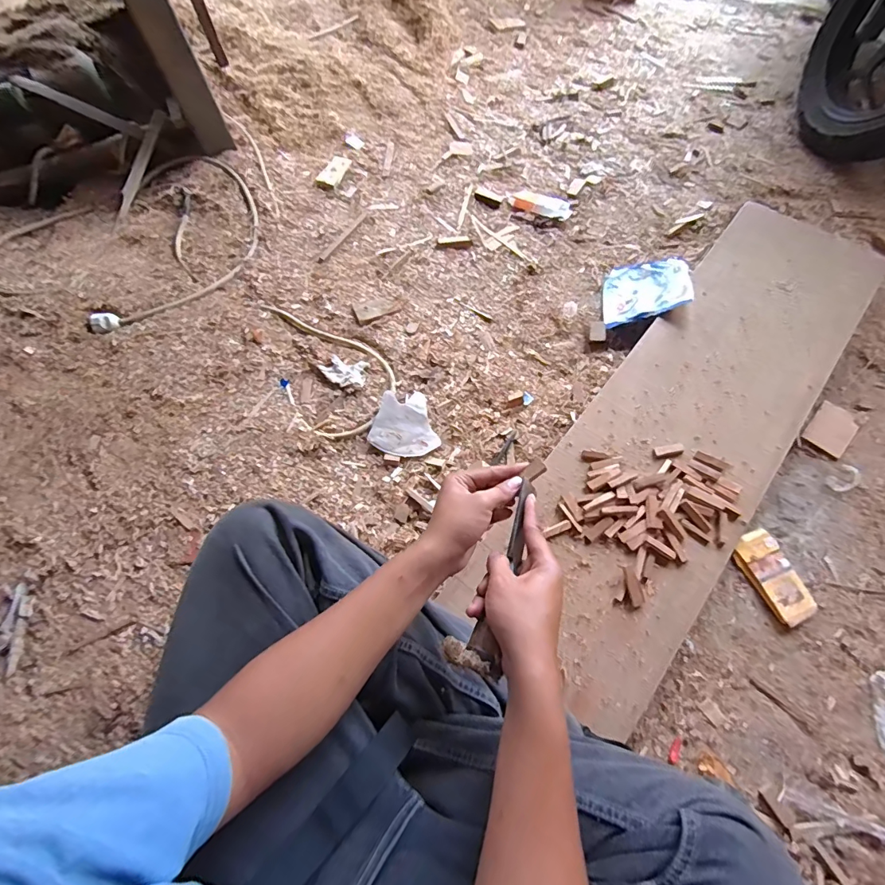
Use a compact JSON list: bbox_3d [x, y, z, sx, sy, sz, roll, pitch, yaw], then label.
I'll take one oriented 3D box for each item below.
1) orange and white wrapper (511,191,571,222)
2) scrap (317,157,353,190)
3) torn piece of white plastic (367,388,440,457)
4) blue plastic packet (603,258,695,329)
[{"bbox_3d":[0.225,-0.543,1.031,0.140,0.012,0.072,21,67,13],"label":"orange and white wrapper"},{"bbox_3d":[-0.258,-0.648,1.082,0.057,0.012,0.110,26,68,8],"label":"scrap"},{"bbox_3d":[-0.068,-0.031,0.784,0.115,0.031,0.113,1,67,-2],"label":"torn piece of white plastic"},{"bbox_3d":[0.393,-0.302,0.872,0.143,0.080,0.194,10,65,8],"label":"blue plastic packet"}]

